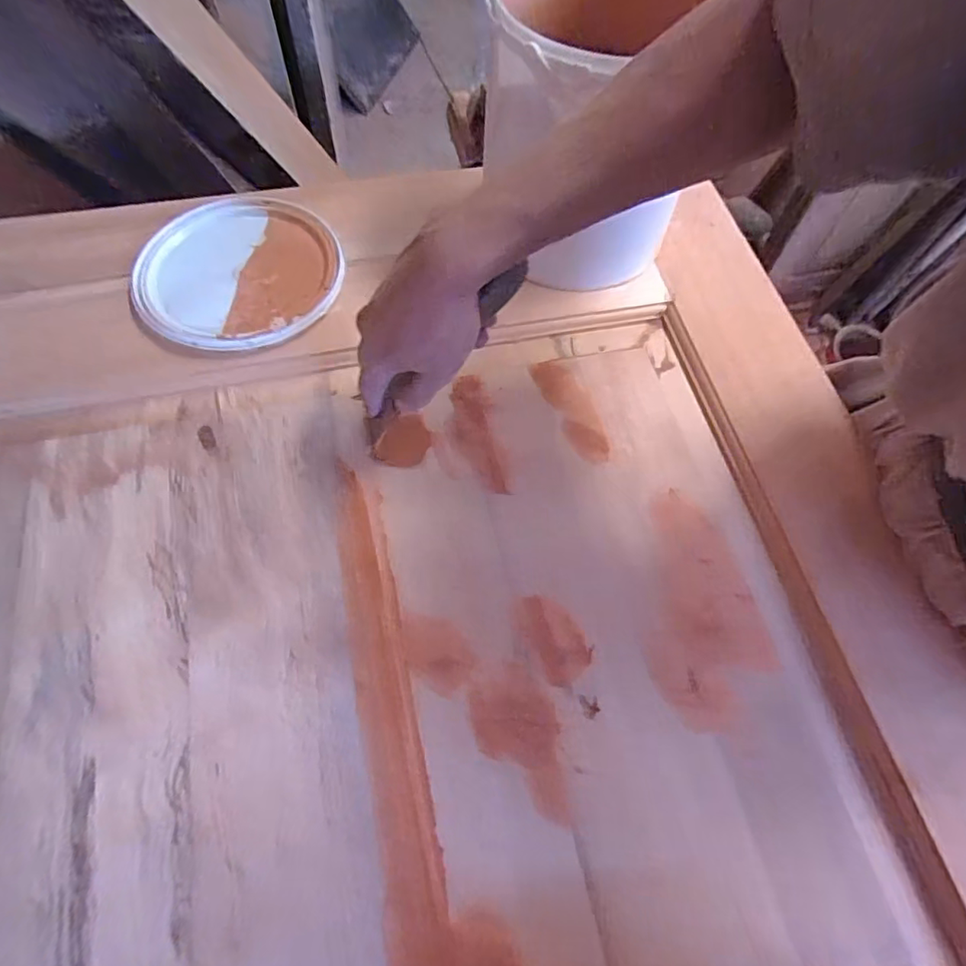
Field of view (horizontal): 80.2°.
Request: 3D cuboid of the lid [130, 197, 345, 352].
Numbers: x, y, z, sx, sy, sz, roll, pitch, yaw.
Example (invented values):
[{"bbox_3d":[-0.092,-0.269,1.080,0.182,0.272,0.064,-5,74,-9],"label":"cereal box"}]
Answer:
[{"bbox_3d":[-0.207,-0.184,0.498,0.162,0.018,0.171,1,64,-2],"label":"lid"}]

